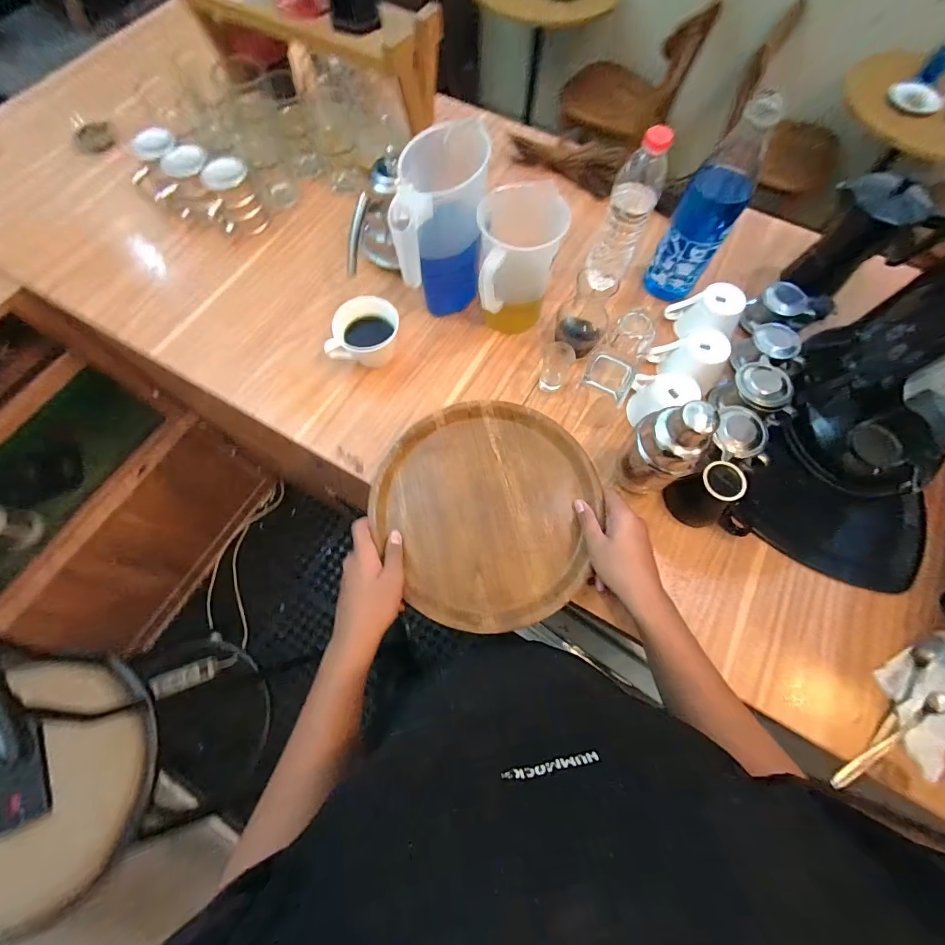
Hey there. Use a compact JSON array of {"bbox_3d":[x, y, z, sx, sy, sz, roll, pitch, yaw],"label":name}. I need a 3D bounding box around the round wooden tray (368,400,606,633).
[{"bbox_3d":[0.020,0.045,0.530,0.276,0.028,0.284,0,70,-1],"label":"round wooden tray"}]

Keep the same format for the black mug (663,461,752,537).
[{"bbox_3d":[0.309,0.038,0.518,0.066,0.078,0.100,-38,75,-13],"label":"black mug"}]

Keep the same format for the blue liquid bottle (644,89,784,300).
[{"bbox_3d":[0.330,-0.360,0.574,0.087,0.235,0.069,31,73,10],"label":"blue liquid bottle"}]

